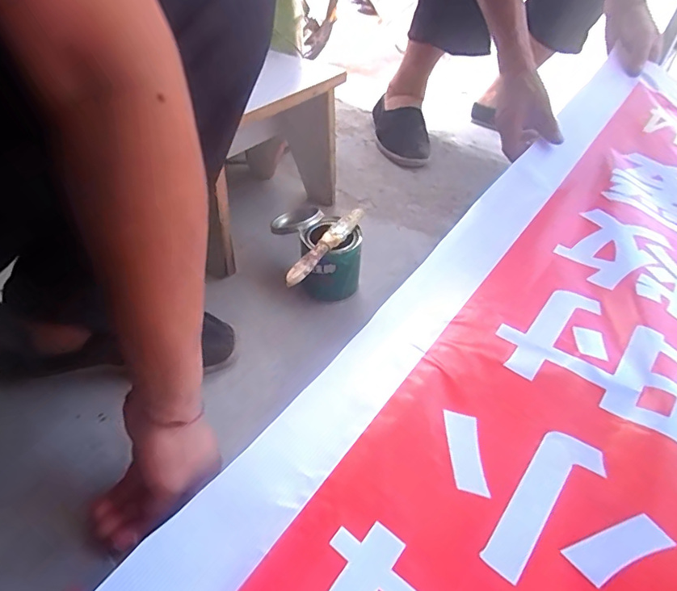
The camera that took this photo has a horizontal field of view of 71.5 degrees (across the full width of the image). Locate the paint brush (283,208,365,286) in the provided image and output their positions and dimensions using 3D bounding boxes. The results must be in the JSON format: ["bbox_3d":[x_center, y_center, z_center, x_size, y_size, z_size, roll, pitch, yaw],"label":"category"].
[{"bbox_3d":[-0.014,-0.064,0.589,0.022,0.017,0.164,23,46,20],"label":"paint brush"}]

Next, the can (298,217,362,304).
[{"bbox_3d":[-0.008,-0.044,0.635,0.083,0.093,0.099,-6,44,-10],"label":"can"}]

